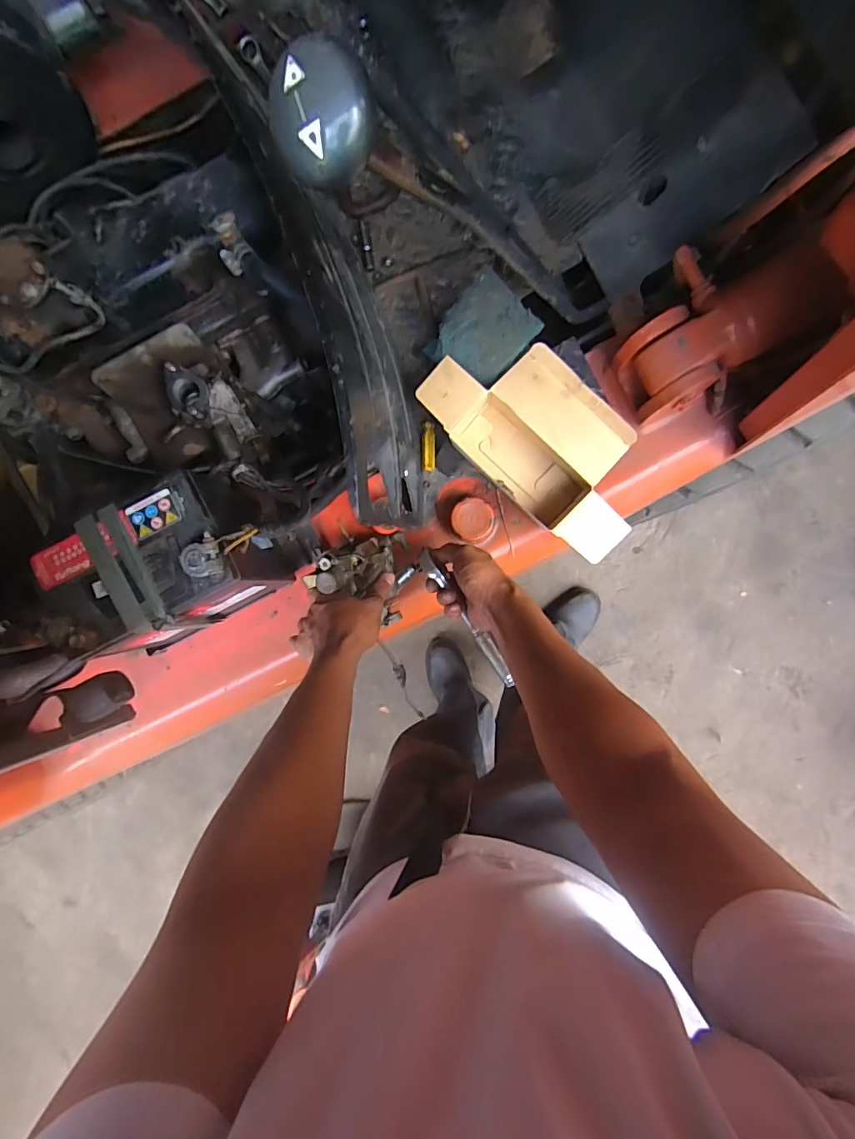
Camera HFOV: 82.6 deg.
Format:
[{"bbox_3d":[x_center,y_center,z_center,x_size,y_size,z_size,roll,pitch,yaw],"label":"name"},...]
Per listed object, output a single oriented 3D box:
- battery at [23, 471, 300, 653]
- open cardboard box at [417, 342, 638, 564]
[{"bbox_3d":[-0.277,0.000,0.552,0.184,0.202,0.125,-29,88,2],"label":"battery"},{"bbox_3d":[0.145,-0.163,0.619,0.298,0.071,0.149,43,91,3],"label":"open cardboard box"}]

